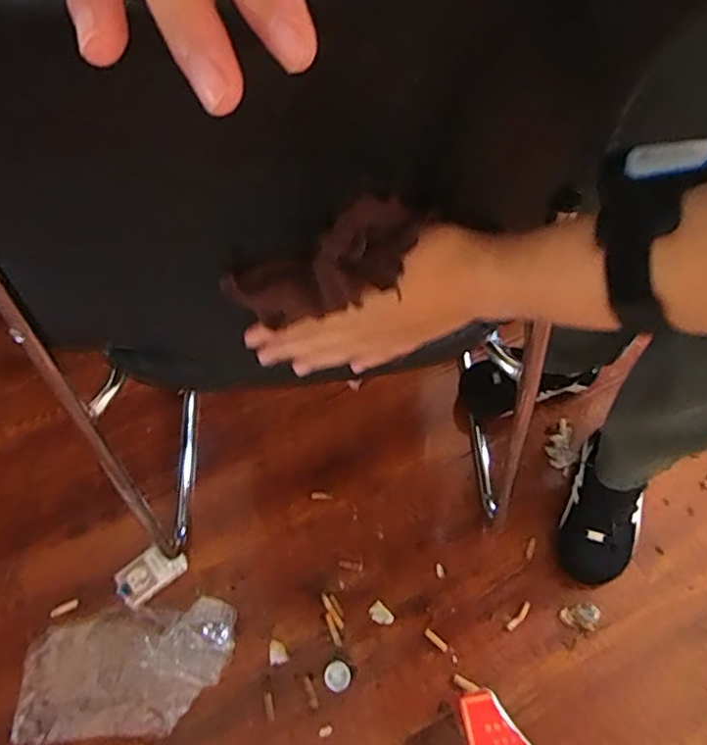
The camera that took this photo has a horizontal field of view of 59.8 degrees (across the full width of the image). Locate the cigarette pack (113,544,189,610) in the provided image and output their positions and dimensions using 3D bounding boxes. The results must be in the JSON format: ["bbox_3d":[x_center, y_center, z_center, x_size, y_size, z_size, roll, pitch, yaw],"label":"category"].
[{"bbox_3d":[-0.295,0.289,0.890,0.097,0.022,0.060,-39,65,-18],"label":"cigarette pack"}]

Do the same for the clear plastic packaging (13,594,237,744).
[{"bbox_3d":[-0.295,0.388,0.806,0.270,0.059,0.155,-5,60,0],"label":"clear plastic packaging"}]

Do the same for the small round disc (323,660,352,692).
[{"bbox_3d":[-0.022,0.401,0.814,0.035,0.004,0.035,-1,60,2],"label":"small round disc"}]

